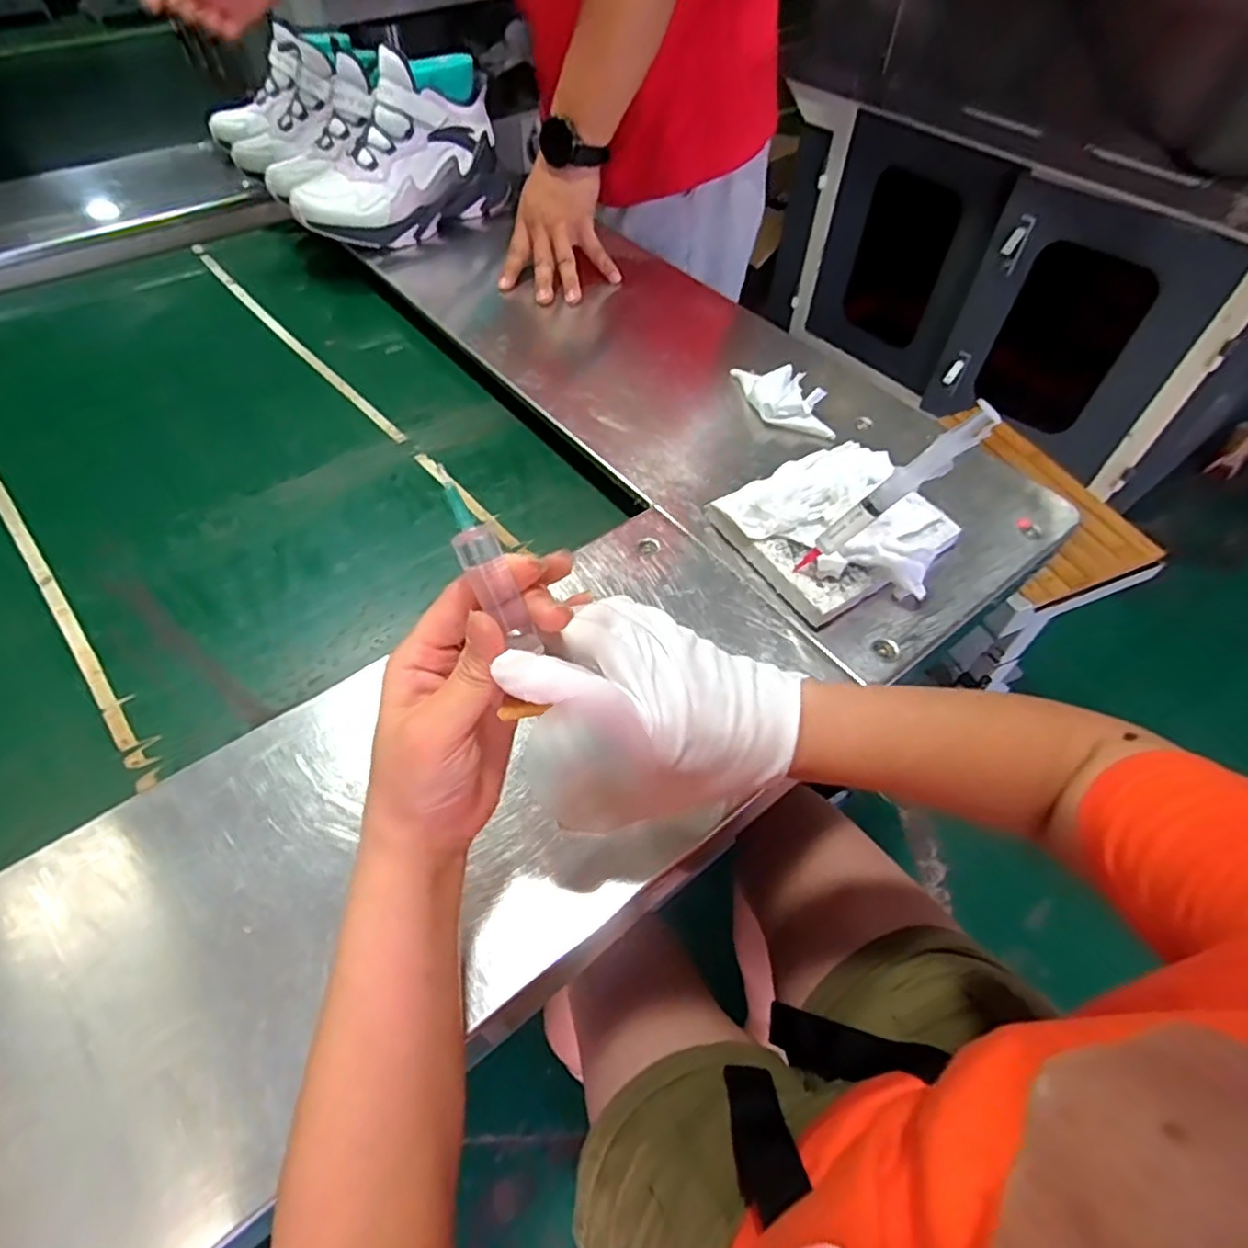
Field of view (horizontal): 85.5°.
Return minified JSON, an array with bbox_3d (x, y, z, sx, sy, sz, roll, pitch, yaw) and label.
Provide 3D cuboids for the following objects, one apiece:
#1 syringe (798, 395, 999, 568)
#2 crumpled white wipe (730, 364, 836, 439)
[{"bbox_3d":[0.175,-0.085,0.453,0.022,0.161,0.015,22,47,-27],"label":"syringe"},{"bbox_3d":[0.154,-0.219,0.651,0.065,0.025,0.109,-10,54,-8],"label":"crumpled white wipe"}]

